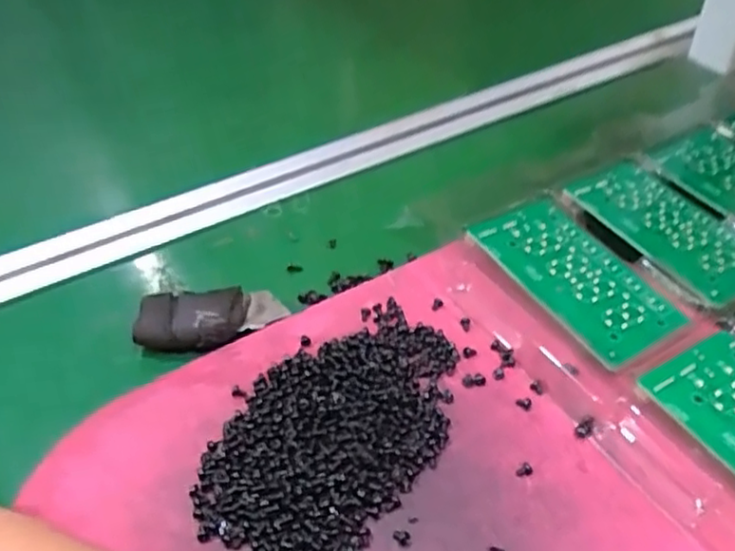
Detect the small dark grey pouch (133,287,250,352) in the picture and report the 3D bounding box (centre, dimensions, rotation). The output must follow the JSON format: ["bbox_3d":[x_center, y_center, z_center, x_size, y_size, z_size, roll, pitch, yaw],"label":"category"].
[{"bbox_3d":[-0.087,0.023,0.336,0.052,0.019,0.028,2,44,6],"label":"small dark grey pouch"}]

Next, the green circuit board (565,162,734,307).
[{"bbox_3d":[0.163,-0.028,0.364,0.058,0.007,0.103,-24,47,-21],"label":"green circuit board"}]

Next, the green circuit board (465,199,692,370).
[{"bbox_3d":[0.105,0.000,0.339,0.058,0.005,0.102,-21,51,-24],"label":"green circuit board"}]

